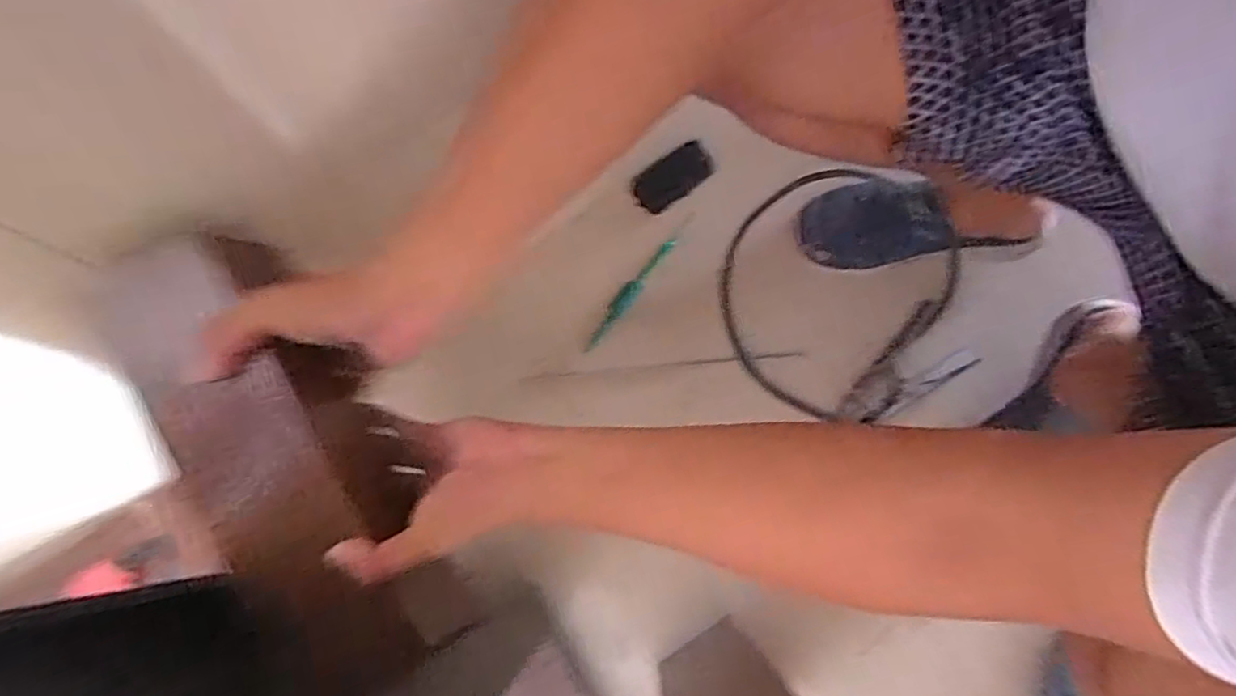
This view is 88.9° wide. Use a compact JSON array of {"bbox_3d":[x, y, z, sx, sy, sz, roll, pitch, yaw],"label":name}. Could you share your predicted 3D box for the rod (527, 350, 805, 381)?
[{"bbox_3d":[0.057,0.020,0.737,0.317,0.012,0.008,-5,77,0],"label":"rod"}]

